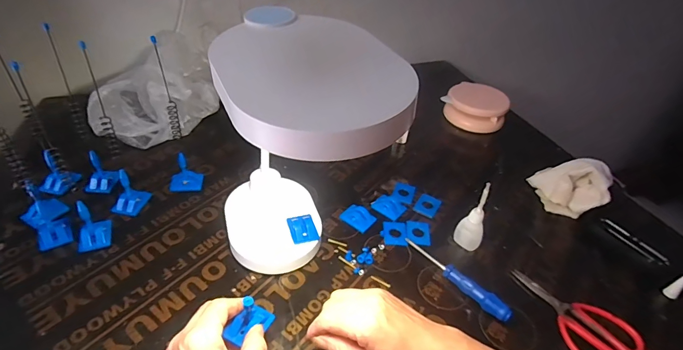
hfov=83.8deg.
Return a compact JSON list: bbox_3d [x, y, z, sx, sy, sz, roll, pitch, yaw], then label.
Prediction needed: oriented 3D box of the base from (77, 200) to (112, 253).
[{"bbox_3d":[-0.310,0.062,0.471,0.034,0.052,0.041,-10,43,-18],"label":"base"}]

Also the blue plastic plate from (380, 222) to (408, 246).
[{"bbox_3d":[0.074,0.081,0.533,0.036,0.004,0.043,5,40,0],"label":"blue plastic plate"}]

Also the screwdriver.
[{"bbox_3d":[0.141,0.125,0.476,0.015,0.021,0.152,-26,49,-32],"label":"screwdriver"}]

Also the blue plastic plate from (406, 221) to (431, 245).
[{"bbox_3d":[0.109,0.080,0.537,0.032,0.004,0.043,5,40,0],"label":"blue plastic plate"}]

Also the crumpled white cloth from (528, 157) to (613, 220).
[{"bbox_3d":[0.355,0.008,0.588,0.106,0.082,0.075,31,47,28],"label":"crumpled white cloth"}]

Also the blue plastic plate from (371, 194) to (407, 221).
[{"bbox_3d":[0.073,0.044,0.571,0.047,0.012,0.043,34,48,29],"label":"blue plastic plate"}]

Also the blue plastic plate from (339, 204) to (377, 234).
[{"bbox_3d":[0.024,0.060,0.545,0.045,0.012,0.034,31,46,27],"label":"blue plastic plate"}]

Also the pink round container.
[{"bbox_3d":[0.271,-0.137,0.770,0.118,0.059,0.093,25,44,22],"label":"pink round container"}]

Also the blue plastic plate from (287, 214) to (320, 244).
[{"bbox_3d":[-0.049,0.068,0.488,0.032,0.009,0.041,-10,43,-17],"label":"blue plastic plate"}]

